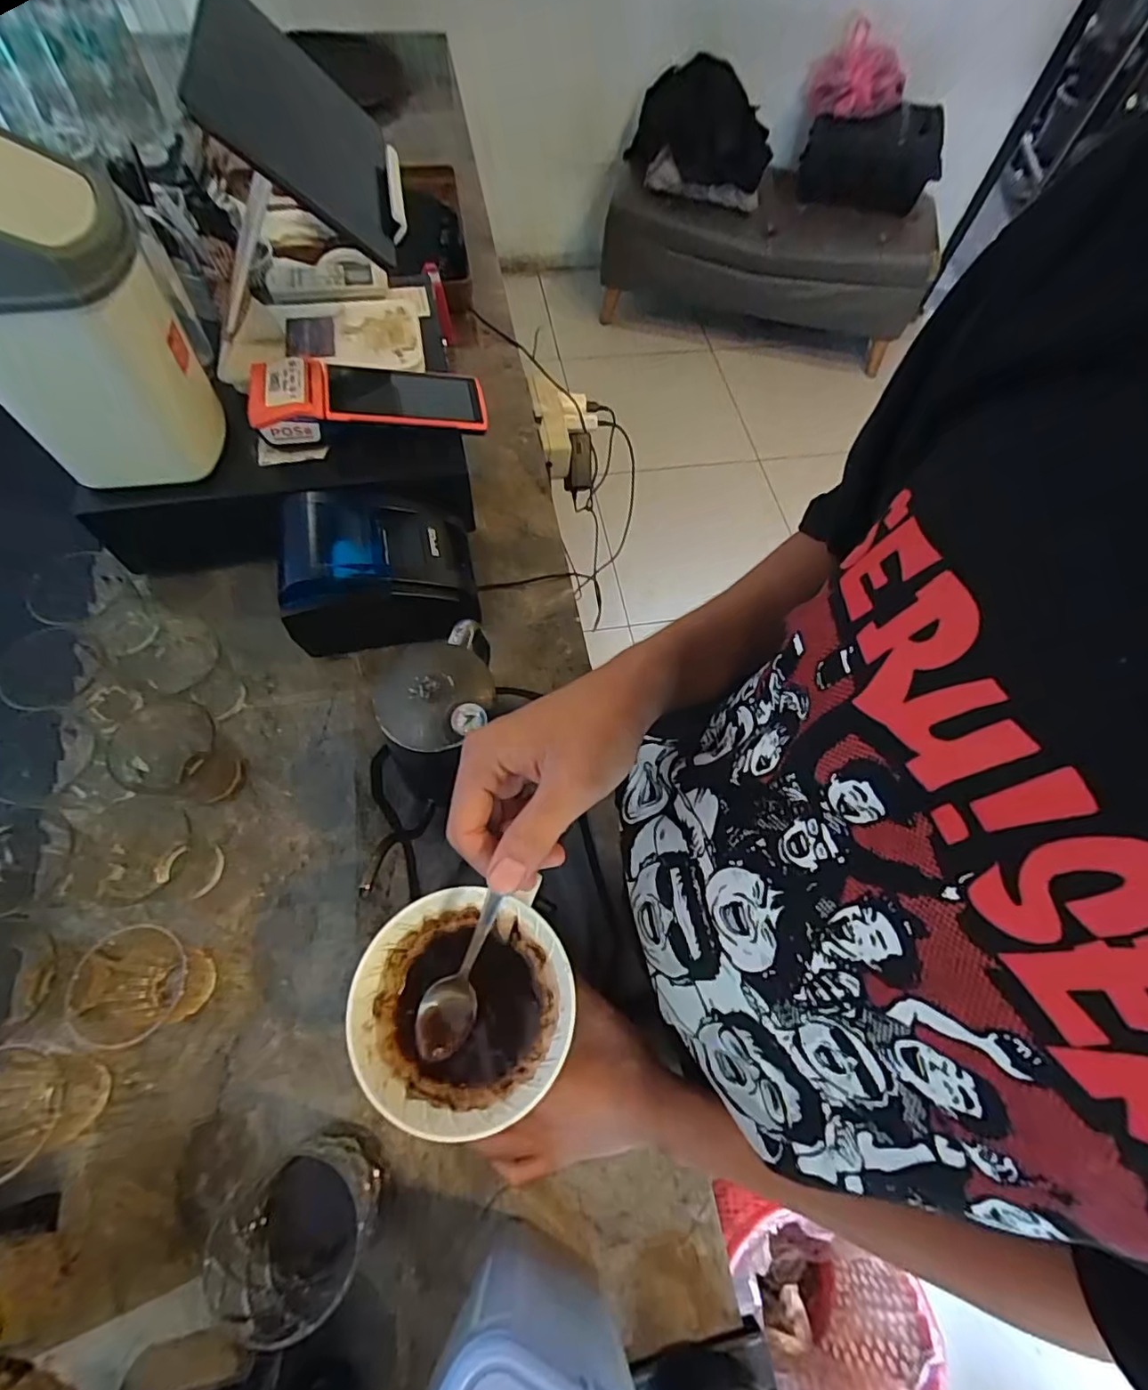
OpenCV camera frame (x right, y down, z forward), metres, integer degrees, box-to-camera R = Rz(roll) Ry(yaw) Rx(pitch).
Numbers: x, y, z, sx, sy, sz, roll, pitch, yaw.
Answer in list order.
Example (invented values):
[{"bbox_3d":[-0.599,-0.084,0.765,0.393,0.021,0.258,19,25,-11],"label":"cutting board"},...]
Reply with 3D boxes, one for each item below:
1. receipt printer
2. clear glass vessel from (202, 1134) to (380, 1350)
[{"bbox_3d":[-0.191,-0.123,0.575,0.174,0.102,0.125,-10,64,-9],"label":"receipt printer"},{"bbox_3d":[-0.163,0.327,0.366,0.086,0.086,0.078,-25,68,-15],"label":"clear glass vessel"}]

